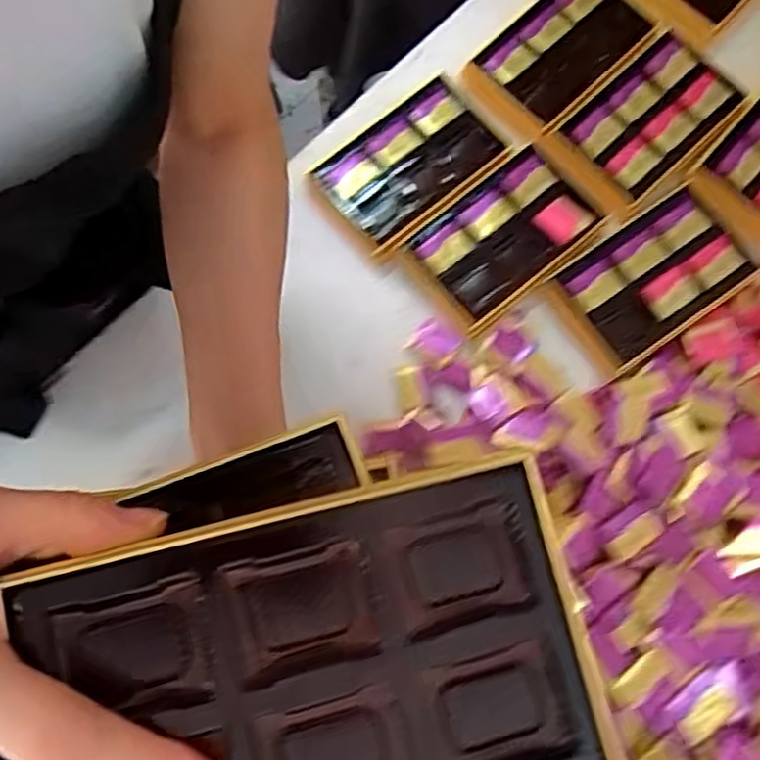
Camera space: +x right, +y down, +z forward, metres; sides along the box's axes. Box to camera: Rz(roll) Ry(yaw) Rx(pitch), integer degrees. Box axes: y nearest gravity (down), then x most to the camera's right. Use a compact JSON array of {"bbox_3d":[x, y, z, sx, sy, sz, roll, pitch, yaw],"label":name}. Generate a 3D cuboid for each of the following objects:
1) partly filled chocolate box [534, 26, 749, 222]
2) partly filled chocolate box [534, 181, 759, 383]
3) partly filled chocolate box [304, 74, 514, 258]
[{"bbox_3d":[0.240,-0.236,0.653,0.178,0.024,0.111,-43,80,-9],"label":"partly filled chocolate box"},{"bbox_3d":[0.233,-0.088,0.617,0.170,0.022,0.106,-34,79,-7],"label":"partly filled chocolate box"},{"bbox_3d":[0.024,-0.198,0.650,0.162,0.026,0.106,-39,80,-8],"label":"partly filled chocolate box"}]

